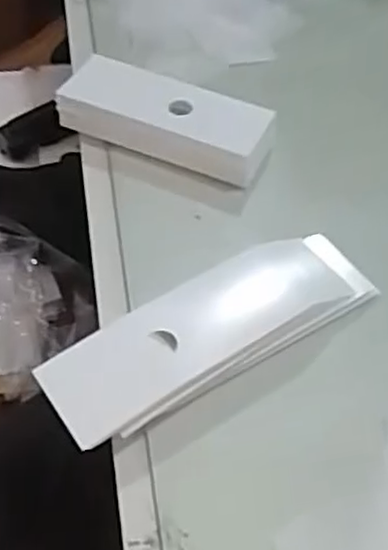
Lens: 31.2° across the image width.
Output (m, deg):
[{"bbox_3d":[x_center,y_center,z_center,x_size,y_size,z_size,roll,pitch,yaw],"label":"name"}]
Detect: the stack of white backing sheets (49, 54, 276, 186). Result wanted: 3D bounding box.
[{"bbox_3d":[-0.019,-0.109,0.489,0.147,0.035,0.053,19,54,15],"label":"stack of white backing sheets"}]

